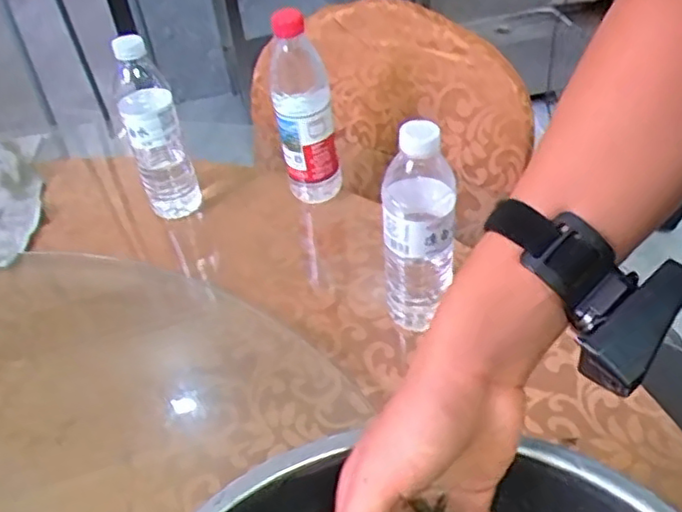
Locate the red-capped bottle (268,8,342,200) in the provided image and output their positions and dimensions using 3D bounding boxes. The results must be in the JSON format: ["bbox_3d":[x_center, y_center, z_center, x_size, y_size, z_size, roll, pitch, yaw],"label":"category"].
[{"bbox_3d":[-0.041,-0.161,0.725,0.063,0.220,0.060,-8,44,-1],"label":"red-capped bottle"}]

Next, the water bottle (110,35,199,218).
[{"bbox_3d":[-0.212,-0.141,0.744,0.062,0.207,0.060,-17,44,-12],"label":"water bottle"}]

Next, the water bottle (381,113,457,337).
[{"bbox_3d":[0.069,-0.016,0.582,0.063,0.224,0.056,-5,43,0],"label":"water bottle"}]

